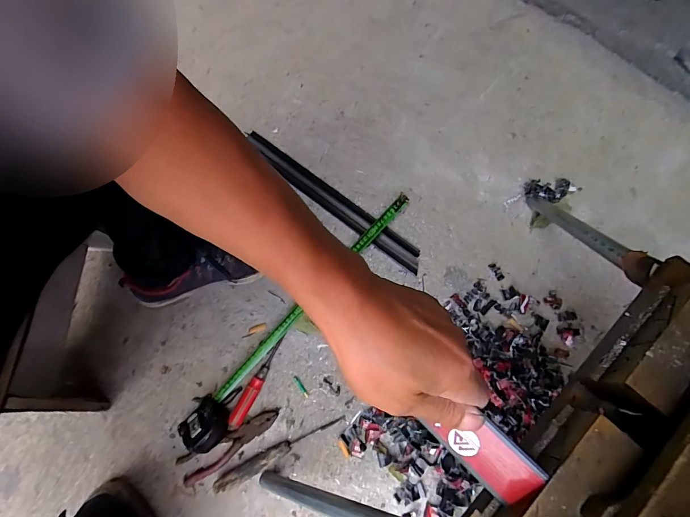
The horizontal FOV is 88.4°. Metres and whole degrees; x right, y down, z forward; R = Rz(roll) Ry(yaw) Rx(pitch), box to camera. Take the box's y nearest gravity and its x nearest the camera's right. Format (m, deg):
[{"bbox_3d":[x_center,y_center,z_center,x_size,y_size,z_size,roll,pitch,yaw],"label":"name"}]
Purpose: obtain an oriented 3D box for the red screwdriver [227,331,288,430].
[{"bbox_3d":[-0.150,0.213,0.613,0.020,0.034,0.168,27,75,10],"label":"red screwdriver"}]

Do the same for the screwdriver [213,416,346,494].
[{"bbox_3d":[-0.105,0.312,0.577,0.219,0.031,0.024,-28,73,-7],"label":"screwdriver"}]

